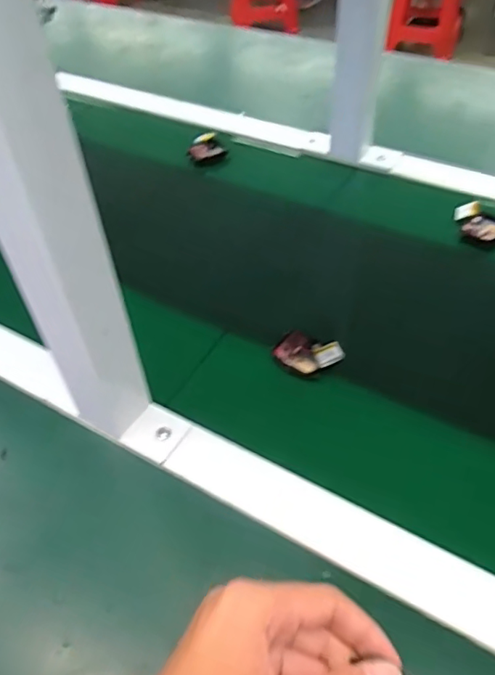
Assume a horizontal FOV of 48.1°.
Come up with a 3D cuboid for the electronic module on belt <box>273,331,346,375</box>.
[{"bbox_3d":[0.051,0.013,0.456,0.054,0.016,0.034,22,52,23],"label":"electronic module on belt"}]

